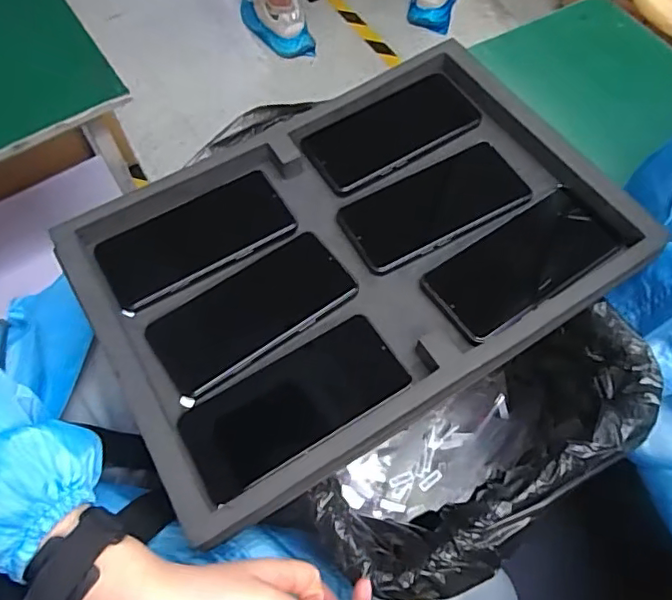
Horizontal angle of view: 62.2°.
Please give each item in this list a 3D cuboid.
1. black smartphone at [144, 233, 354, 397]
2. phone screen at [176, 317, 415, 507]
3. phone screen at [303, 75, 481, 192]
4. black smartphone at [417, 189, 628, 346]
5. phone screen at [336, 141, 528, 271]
[{"bbox_3d":[-0.069,0.007,0.458,0.161,0.011,0.073,-34,67,-15],"label":"black smartphone"},{"bbox_3d":[-0.031,0.076,0.410,0.161,0.014,0.072,-29,66,-13],"label":"phone screen"},{"bbox_3d":[0.052,-0.163,0.534,0.159,0.010,0.077,-28,65,-13],"label":"phone screen"},{"bbox_3d":[0.155,-0.032,0.461,0.159,0.010,0.079,-31,53,-15],"label":"black smartphone"},{"bbox_3d":[0.087,-0.086,0.498,0.163,0.009,0.073,-26,65,-12],"label":"phone screen"}]

